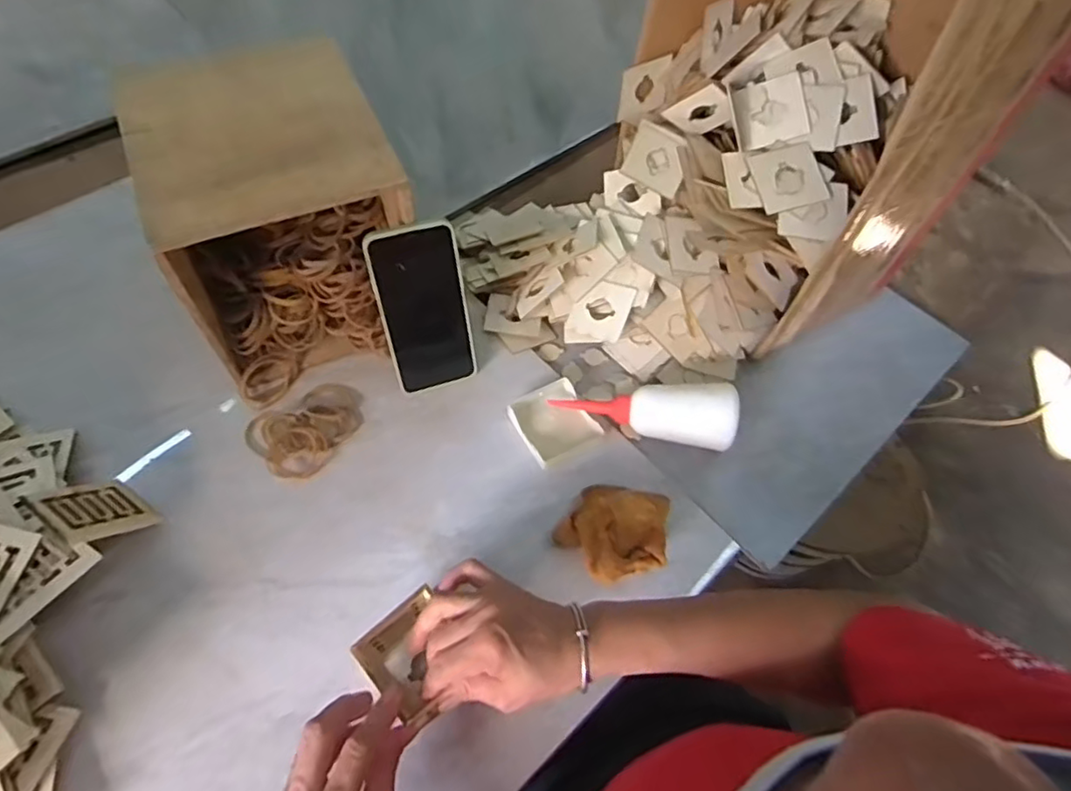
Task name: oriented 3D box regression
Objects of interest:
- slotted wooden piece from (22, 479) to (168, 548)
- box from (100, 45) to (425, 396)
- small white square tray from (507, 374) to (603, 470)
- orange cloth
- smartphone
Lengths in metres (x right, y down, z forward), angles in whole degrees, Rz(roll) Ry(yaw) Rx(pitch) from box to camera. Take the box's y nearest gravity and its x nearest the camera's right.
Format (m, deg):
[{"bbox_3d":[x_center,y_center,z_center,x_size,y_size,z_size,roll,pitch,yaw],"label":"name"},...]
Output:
[{"bbox_3d":[-0.371,0.096,0.516,0.061,0.077,0.005,34,104,15],"label":"slotted wooden piece"},{"bbox_3d":[-0.247,-0.176,0.601,0.198,0.203,0.242,-21,63,-16],"label":"box"},{"bbox_3d":[0.019,0.026,0.613,0.072,0.015,0.073,-26,64,-18],"label":"small white square tray"},{"bbox_3d":[0.074,0.116,0.540,0.089,0.053,0.089,-38,69,-23],"label":"orange cloth"},{"bbox_3d":[-0.104,-0.078,0.581,0.082,0.170,0.010,-19,40,-15],"label":"smartphone"}]

